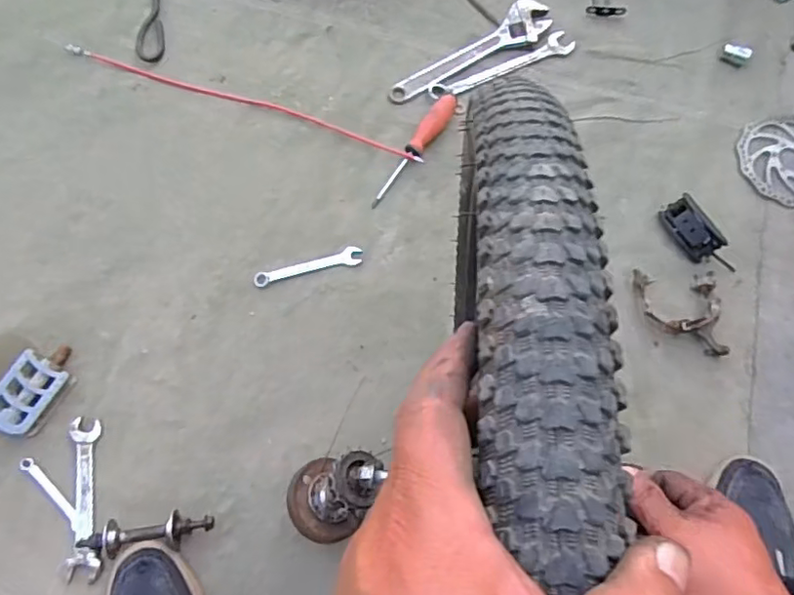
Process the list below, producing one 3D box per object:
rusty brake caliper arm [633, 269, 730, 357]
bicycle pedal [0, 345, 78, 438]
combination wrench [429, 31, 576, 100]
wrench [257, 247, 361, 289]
[{"bbox_3d":[0.358,0.016,0.739,0.103,0.032,0.111,-2,70,-1],"label":"rusty brake caliper arm"},{"bbox_3d":[-0.424,0.105,0.691,0.071,0.021,0.106,25,71,9],"label":"bicycle pedal"},{"bbox_3d":[0.159,-0.347,0.883,0.244,0.012,0.033,-25,72,-9],"label":"combination wrench"},{"bbox_3d":[-0.115,-0.040,0.770,0.140,0.009,0.024,-14,70,-5],"label":"wrench"}]

